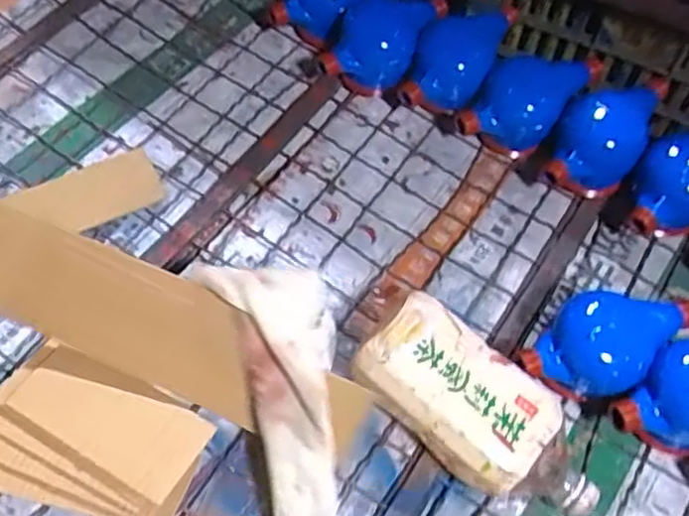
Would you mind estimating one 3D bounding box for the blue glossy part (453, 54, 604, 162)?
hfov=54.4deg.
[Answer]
[{"bbox_3d":[0.182,-0.158,0.698,0.084,0.095,0.144,37,66,16],"label":"blue glossy part"}]

